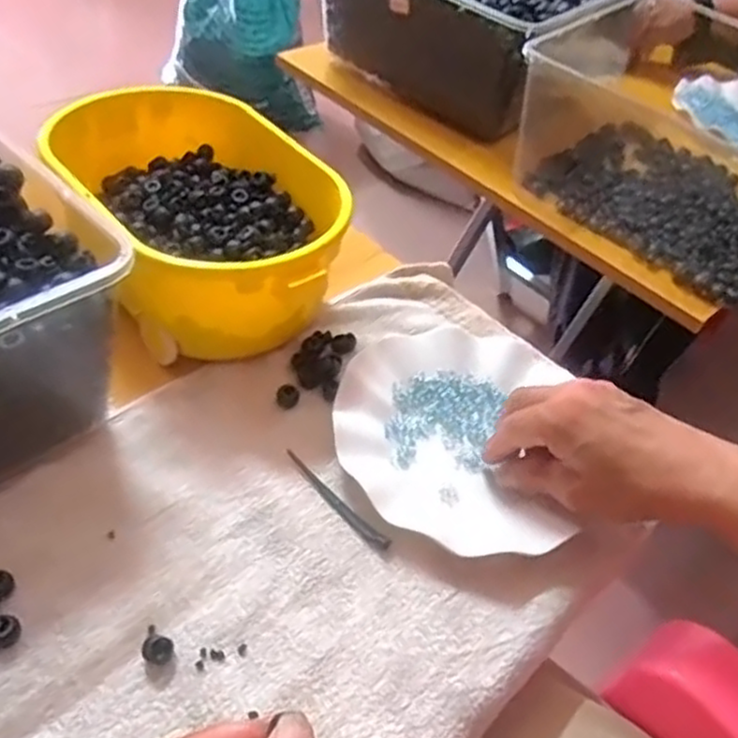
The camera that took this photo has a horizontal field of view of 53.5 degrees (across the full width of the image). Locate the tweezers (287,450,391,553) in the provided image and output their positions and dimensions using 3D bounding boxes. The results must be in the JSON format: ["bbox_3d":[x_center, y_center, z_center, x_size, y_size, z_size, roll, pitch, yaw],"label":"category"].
[{"bbox_3d":[-0.021,0.082,0.456,0.008,0.007,0.090,-31,59,-34],"label":"tweezers"}]

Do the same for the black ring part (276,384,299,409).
[{"bbox_3d":[-0.056,0.018,0.506,0.015,0.009,0.016,2,46,-9],"label":"black ring part"}]

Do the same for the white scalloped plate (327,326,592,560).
[{"bbox_3d":[0.057,0.040,0.499,0.154,0.024,0.177,5,45,-2],"label":"white scalloped plate"}]

